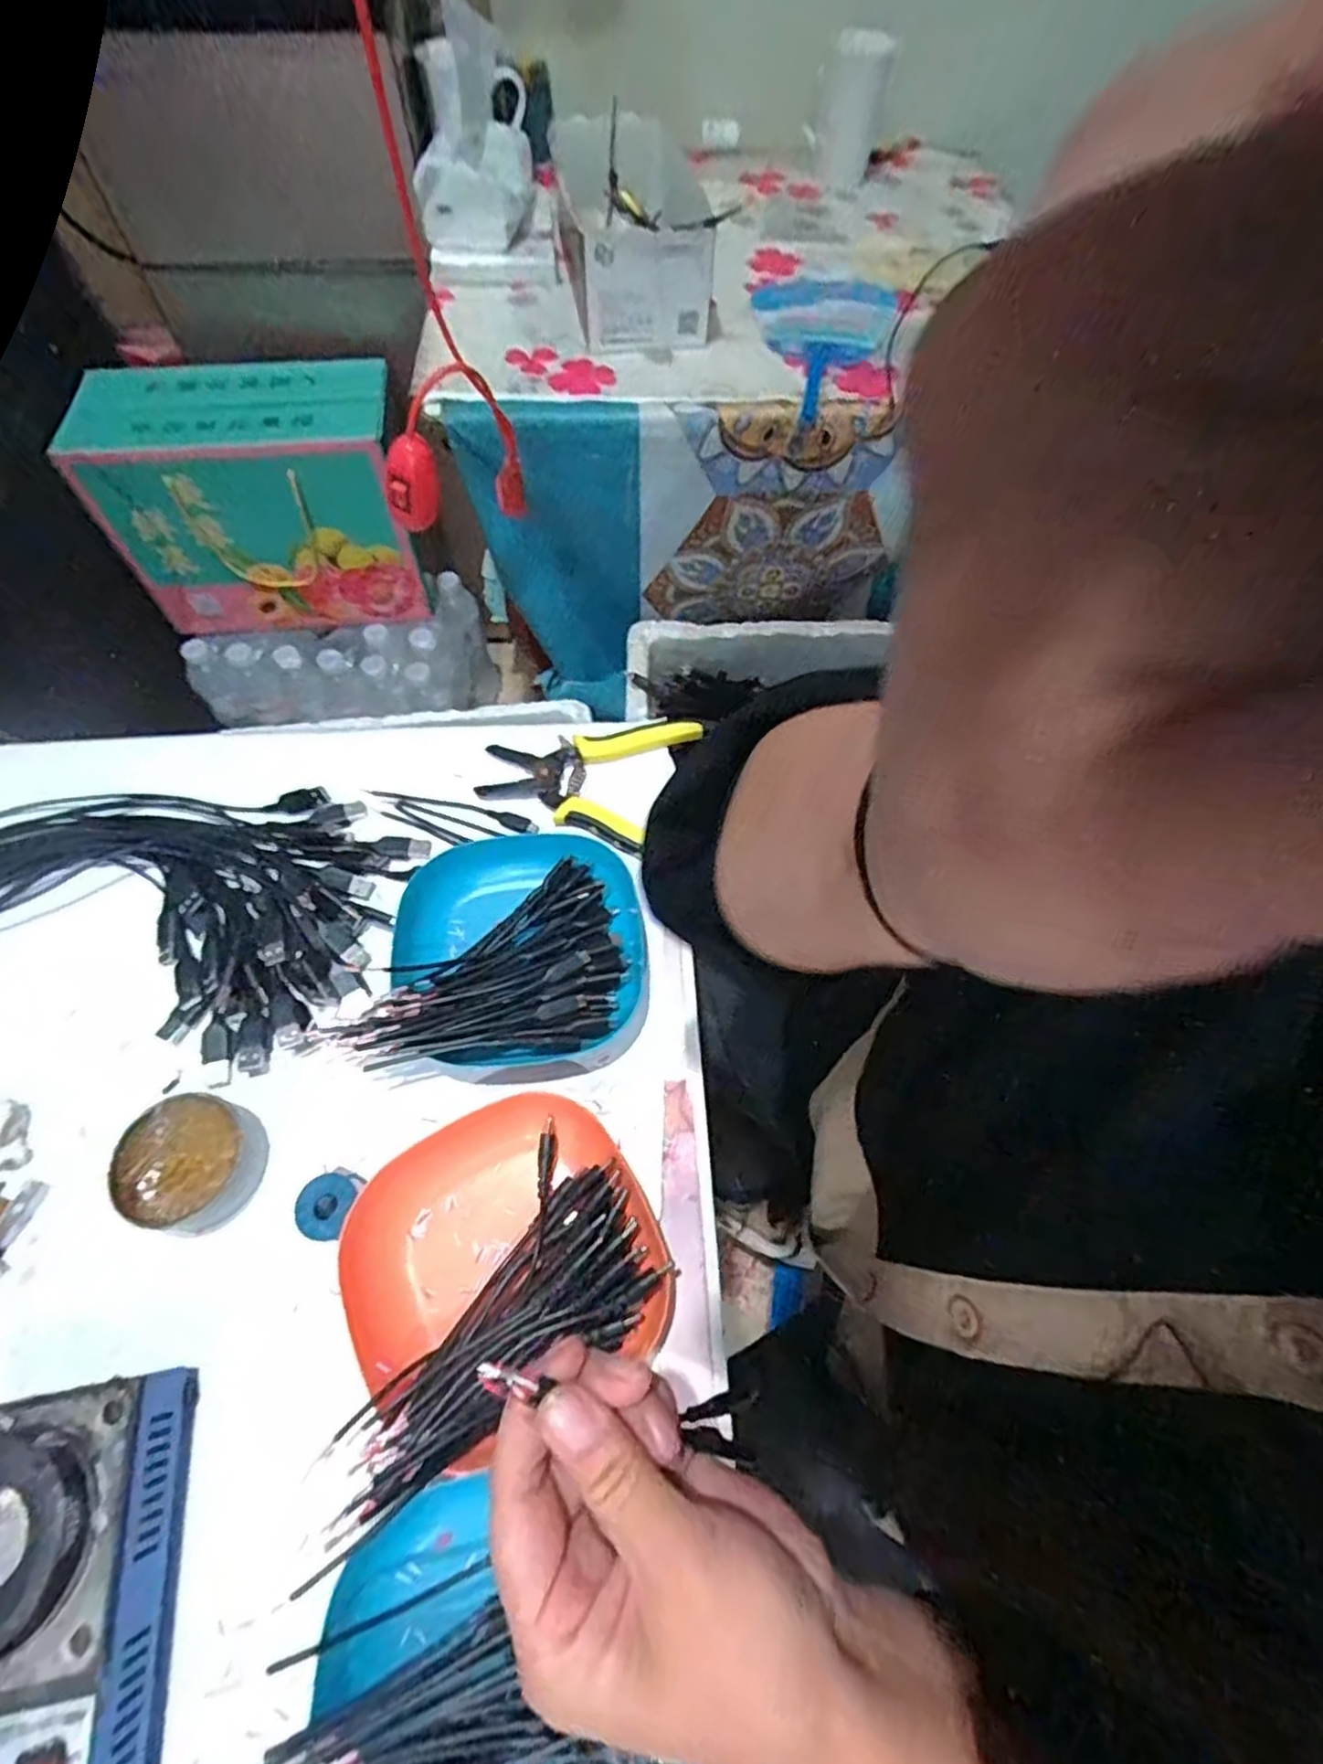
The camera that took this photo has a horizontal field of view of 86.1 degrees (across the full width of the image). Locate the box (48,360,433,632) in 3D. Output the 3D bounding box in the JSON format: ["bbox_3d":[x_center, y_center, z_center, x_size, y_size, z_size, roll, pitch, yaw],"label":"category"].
[{"bbox_3d":[-0.471,-0.455,0.853,0.312,0.237,0.153,-8,63,-6],"label":"box"}]

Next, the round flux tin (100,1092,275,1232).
[{"bbox_3d":[-0.244,0.144,0.367,0.063,0.025,0.062,1,63,-2],"label":"round flux tin"}]

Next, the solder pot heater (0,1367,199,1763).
[{"bbox_3d":[-0.249,0.287,0.275,0.095,0.065,0.148,-8,63,-7],"label":"solder pot heater"}]

